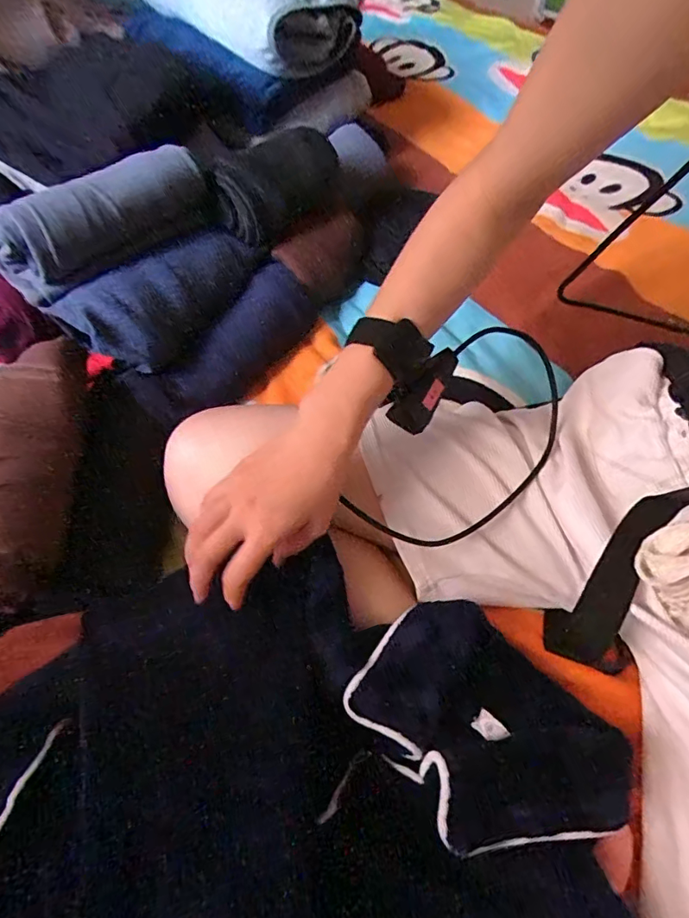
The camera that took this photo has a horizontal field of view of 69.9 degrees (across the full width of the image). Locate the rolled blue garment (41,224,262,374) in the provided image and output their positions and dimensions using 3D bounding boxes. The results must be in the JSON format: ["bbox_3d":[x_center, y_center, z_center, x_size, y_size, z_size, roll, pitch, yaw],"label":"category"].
[{"bbox_3d":[-0.201,-0.196,0.561,0.112,0.076,0.252,24,60,15],"label":"rolled blue garment"}]

